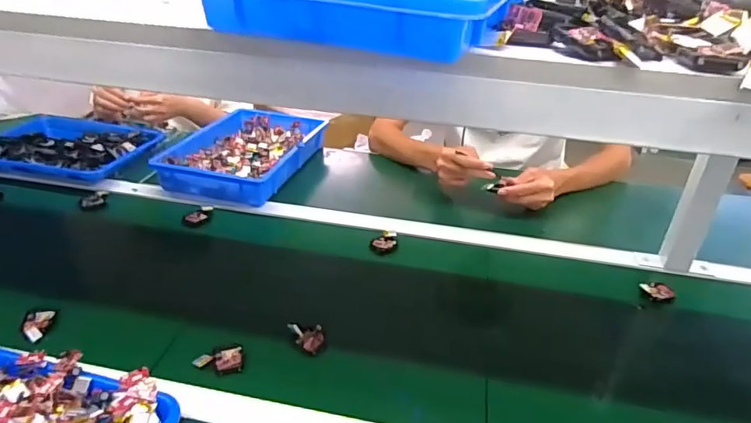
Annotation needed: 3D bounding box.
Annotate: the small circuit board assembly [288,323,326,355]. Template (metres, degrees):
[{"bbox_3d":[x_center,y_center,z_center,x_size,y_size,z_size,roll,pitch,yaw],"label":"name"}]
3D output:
[{"bbox_3d":[-0.090,0.166,0.681,0.043,0.024,0.040,-8,33,-18],"label":"small circuit board assembly"}]

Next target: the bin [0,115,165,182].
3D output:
[{"bbox_3d":[-0.645,-0.144,1.083,0.333,0.042,0.254,11,32,12],"label":"bin"}]

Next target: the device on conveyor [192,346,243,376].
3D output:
[{"bbox_3d":[-0.201,0.191,0.653,0.059,0.011,0.041,-6,33,-15],"label":"device on conveyor"}]

